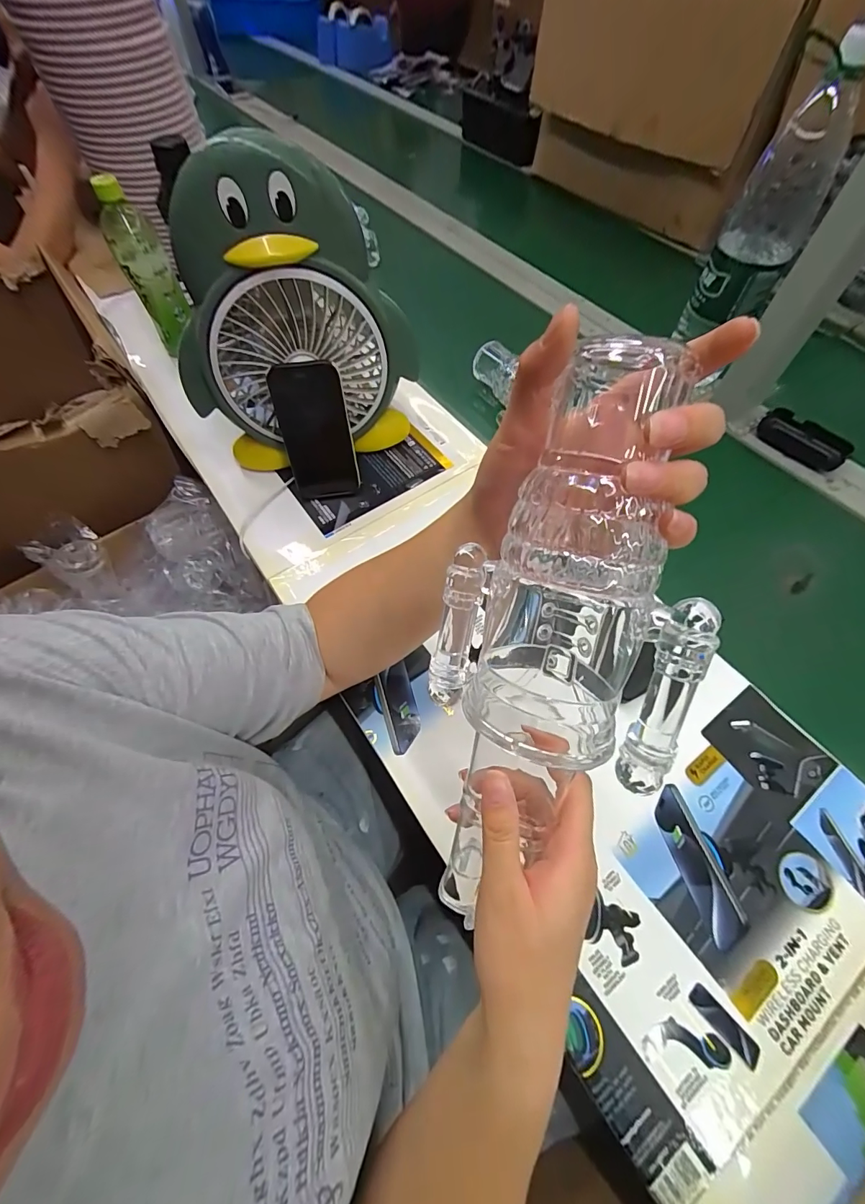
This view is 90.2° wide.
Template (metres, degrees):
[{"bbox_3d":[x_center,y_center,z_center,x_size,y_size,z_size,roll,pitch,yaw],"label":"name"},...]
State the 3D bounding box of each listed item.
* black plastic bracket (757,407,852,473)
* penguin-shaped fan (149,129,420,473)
[{"bbox_3d":[0.506,-0.222,0.589,0.060,0.024,0.108,-39,68,-16],"label":"black plastic bracket"},{"bbox_3d":[-0.151,-0.290,0.469,0.257,0.284,0.108,-14,63,-5],"label":"penguin-shaped fan"}]

